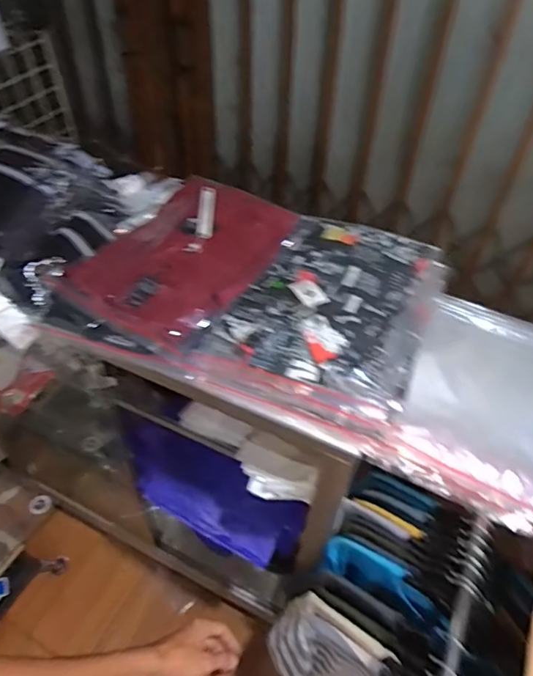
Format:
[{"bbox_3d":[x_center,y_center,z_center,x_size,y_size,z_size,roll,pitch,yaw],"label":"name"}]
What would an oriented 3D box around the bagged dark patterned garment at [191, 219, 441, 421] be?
[{"bbox_3d":[0.111,-0.058,0.775,0.281,0.055,0.361,21,51,16],"label":"bagged dark patterned garment"}]

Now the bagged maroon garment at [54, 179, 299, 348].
[{"bbox_3d":[-0.142,-0.145,0.814,0.264,0.045,0.344,28,53,21],"label":"bagged maroon garment"}]

